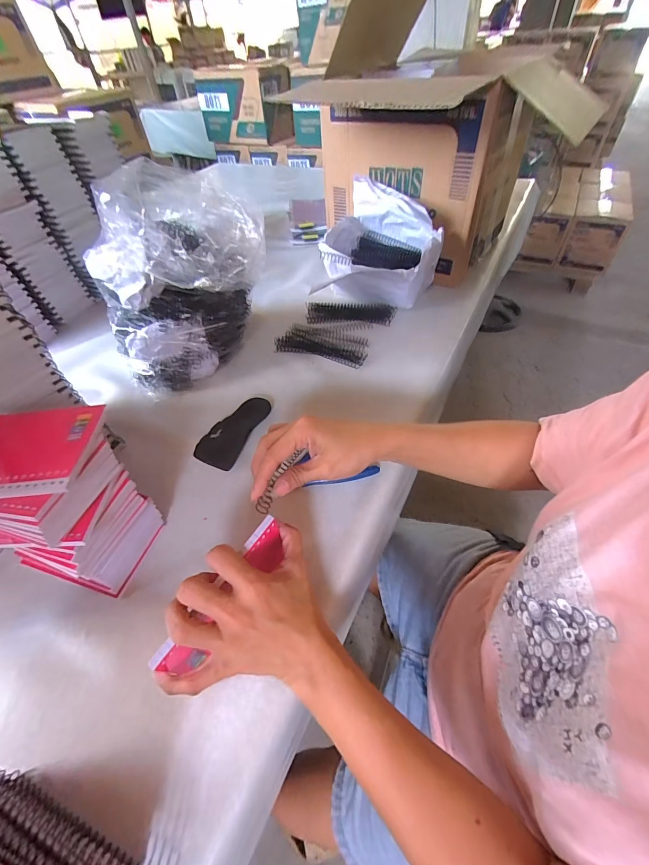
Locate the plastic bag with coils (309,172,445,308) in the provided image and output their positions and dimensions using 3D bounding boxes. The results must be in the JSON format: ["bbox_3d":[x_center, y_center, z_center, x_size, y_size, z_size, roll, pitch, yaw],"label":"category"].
[{"bbox_3d":[0.098,-0.325,0.633,0.206,0.168,0.178,15,53,16],"label":"plastic bag with coils"}]

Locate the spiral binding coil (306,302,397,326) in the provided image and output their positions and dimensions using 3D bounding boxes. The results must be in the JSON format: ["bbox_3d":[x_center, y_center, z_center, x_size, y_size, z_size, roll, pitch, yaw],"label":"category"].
[{"bbox_3d":[0.047,-0.221,0.642,0.160,0.018,0.057,2,51,6],"label":"spiral binding coil"}]

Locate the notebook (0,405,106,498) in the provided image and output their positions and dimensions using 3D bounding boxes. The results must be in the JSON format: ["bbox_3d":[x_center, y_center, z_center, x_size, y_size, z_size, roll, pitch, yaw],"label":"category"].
[{"bbox_3d":[-0.263,0.014,0.286,0.141,0.007,0.092,-4,50,1],"label":"notebook"}]

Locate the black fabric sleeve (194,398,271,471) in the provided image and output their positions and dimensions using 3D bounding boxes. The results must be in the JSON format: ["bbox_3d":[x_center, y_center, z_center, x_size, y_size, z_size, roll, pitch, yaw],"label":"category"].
[{"bbox_3d":[-0.122,-0.004,0.474,0.055,0.015,0.116,18,54,18],"label":"black fabric sleeve"}]

